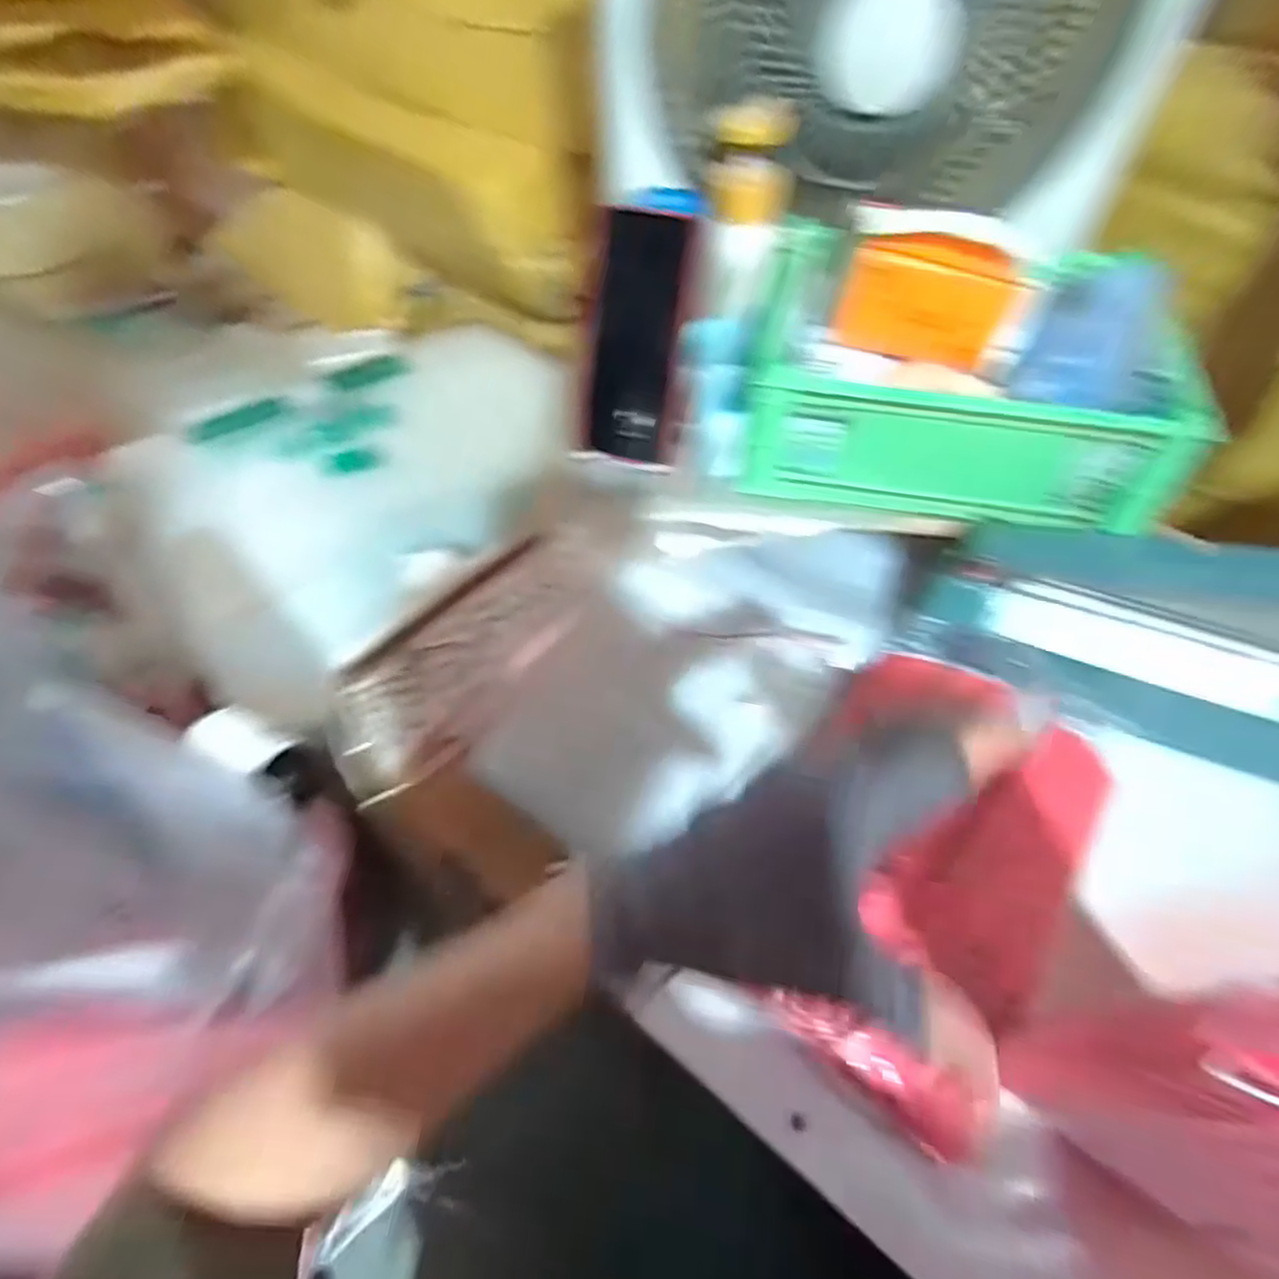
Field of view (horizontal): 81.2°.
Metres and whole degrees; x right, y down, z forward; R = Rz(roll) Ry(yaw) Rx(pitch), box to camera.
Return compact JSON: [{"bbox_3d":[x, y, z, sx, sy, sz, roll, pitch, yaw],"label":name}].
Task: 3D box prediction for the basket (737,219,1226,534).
[{"bbox_3d":[0.220,-0.180,0.547,0.278,0.114,0.181,9,55,4],"label":"basket"}]

